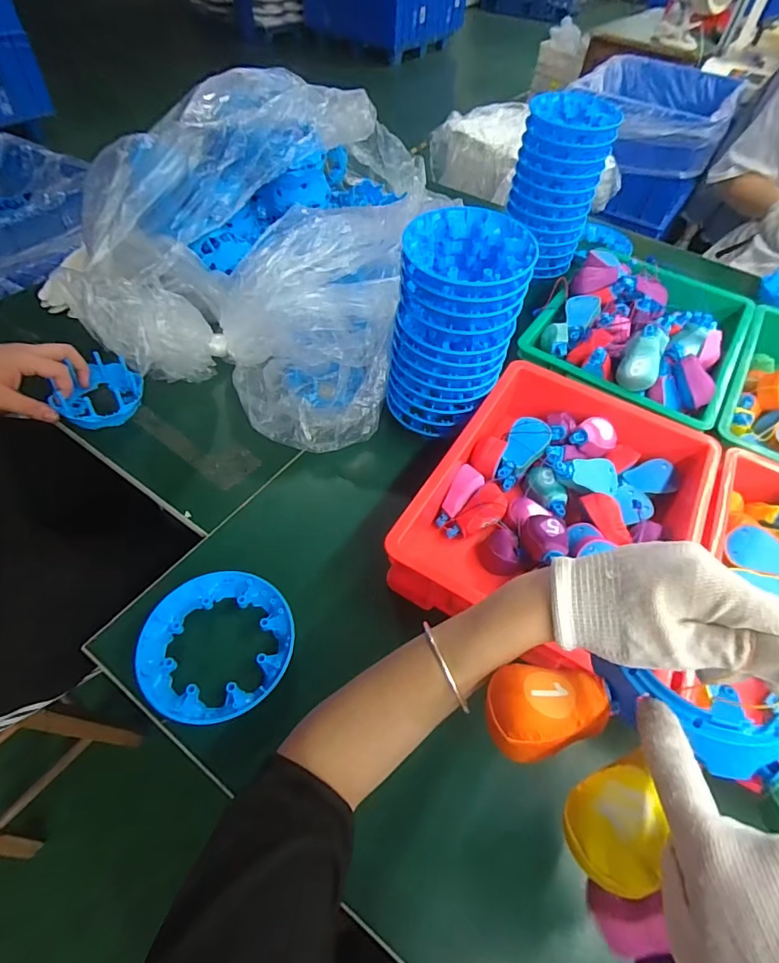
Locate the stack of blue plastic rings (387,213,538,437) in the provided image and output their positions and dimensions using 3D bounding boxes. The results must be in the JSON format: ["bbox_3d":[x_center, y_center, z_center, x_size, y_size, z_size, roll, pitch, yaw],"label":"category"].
[{"bbox_3d":[0.076,-0.178,0.566,0.133,0.211,0.131,14,53,6],"label":"stack of blue plastic rings"}]

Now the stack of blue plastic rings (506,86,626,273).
[{"bbox_3d":[0.268,-0.479,0.788,0.131,0.221,0.117,12,53,5],"label":"stack of blue plastic rings"}]

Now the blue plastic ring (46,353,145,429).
[{"bbox_3d":[-0.369,-0.110,0.606,0.099,0.058,0.099,2,53,-3],"label":"blue plastic ring"}]

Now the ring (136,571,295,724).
[{"bbox_3d":[-0.159,0.152,0.444,0.135,0.027,0.134,2,53,-3],"label":"ring"}]

